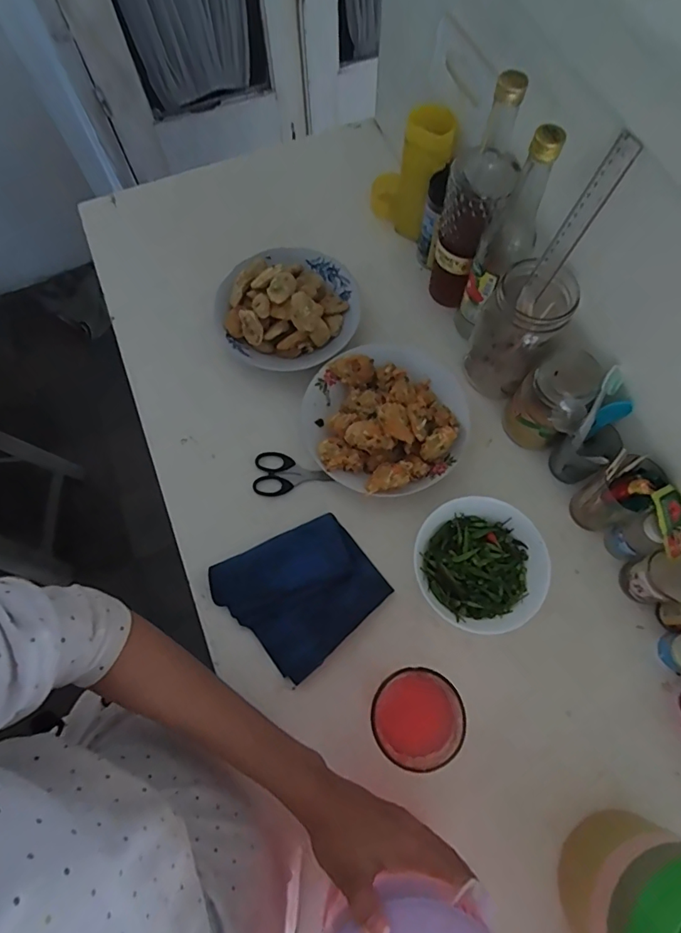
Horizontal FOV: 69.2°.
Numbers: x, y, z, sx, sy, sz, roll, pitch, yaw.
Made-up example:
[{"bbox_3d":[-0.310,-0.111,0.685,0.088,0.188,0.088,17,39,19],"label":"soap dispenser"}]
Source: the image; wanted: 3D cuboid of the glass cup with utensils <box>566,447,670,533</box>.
[{"bbox_3d":[0.301,0.032,0.549,0.054,0.117,0.055,0,69,1],"label":"glass cup with utensils"}]

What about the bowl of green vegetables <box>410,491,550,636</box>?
[{"bbox_3d":[0.156,0.110,0.557,0.139,0.039,0.143,0,69,1],"label":"bowl of green vegetables"}]

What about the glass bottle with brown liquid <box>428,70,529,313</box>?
[{"bbox_3d":[0.154,-0.298,0.580,0.068,0.270,0.069,13,70,6],"label":"glass bottle with brown liquid"}]

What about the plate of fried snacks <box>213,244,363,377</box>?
[{"bbox_3d":[-0.068,-0.228,0.668,0.181,0.068,0.199,0,69,1],"label":"plate of fried snacks"}]

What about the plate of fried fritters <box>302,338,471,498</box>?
[{"bbox_3d":[0.054,-0.065,0.610,0.190,0.061,0.201,0,69,1],"label":"plate of fried fritters"}]

